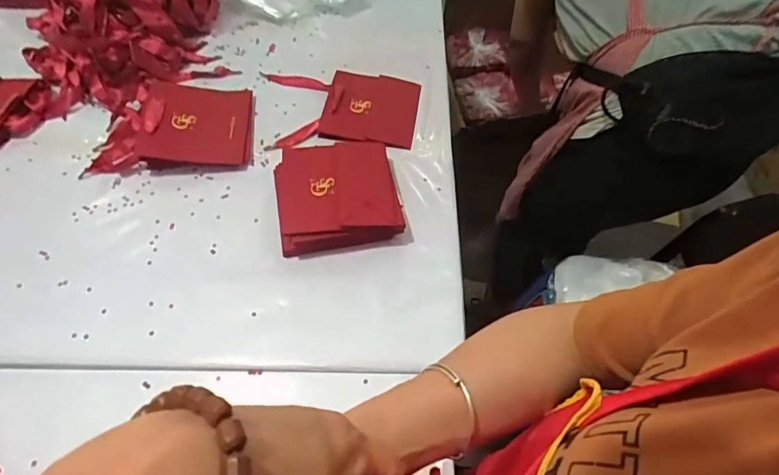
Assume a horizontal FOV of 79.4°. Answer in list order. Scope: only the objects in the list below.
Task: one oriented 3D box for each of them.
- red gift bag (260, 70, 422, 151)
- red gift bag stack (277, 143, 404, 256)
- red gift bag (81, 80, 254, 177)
[{"bbox_3d":[-0.074,-0.197,0.710,0.234,0.017,0.154,2,58,0],"label":"red gift bag"},{"bbox_3d":[-0.070,-0.057,0.610,0.153,0.048,0.151,-10,58,-7],"label":"red gift bag stack"},{"bbox_3d":[-0.310,-0.167,0.672,0.218,0.048,0.156,-3,58,-3],"label":"red gift bag"}]

